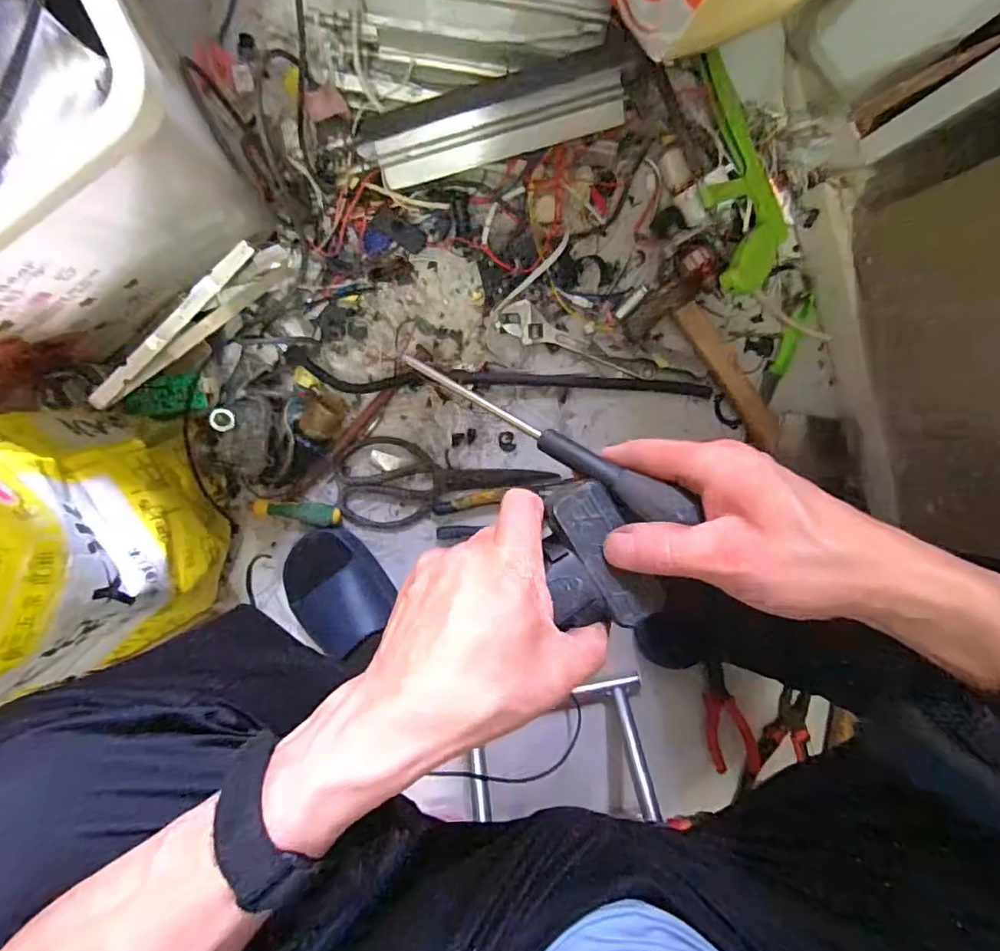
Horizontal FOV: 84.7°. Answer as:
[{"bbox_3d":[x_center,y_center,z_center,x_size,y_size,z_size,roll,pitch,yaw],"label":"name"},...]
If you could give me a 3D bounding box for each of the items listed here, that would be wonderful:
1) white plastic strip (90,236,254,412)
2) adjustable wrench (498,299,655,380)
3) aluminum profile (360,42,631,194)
[{"bbox_3d":[-0.318,-0.149,0.535,0.017,0.020,0.208,38,79,-7],"label":"white plastic strip"},{"bbox_3d":[0.090,-0.152,0.643,0.194,0.018,0.040,23,98,-5],"label":"adjustable wrench"},{"bbox_3d":[-0.010,-0.369,0.570,0.267,0.039,0.069,-13,100,0],"label":"aluminum profile"}]

